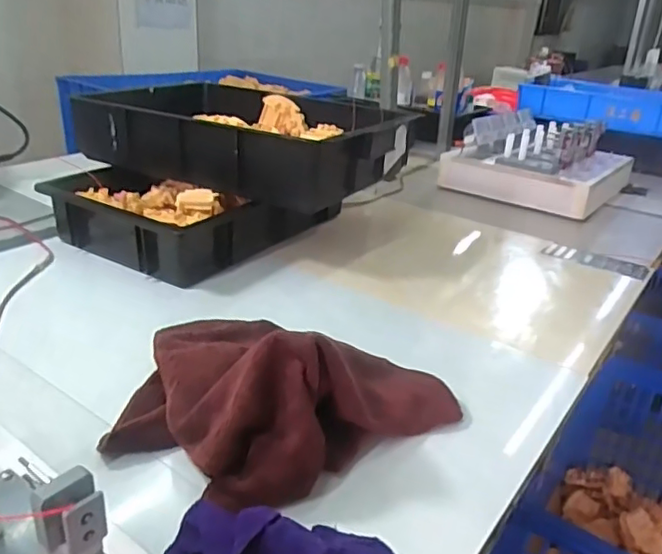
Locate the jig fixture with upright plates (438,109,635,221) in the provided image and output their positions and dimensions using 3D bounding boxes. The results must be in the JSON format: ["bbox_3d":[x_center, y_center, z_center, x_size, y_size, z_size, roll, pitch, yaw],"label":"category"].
[{"bbox_3d":[0.470,-0.264,1.323,0.296,0.134,0.387,21,30,32],"label":"jig fixture with upright plates"}]

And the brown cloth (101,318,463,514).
[{"bbox_3d":[-0.045,0.089,0.537,0.296,0.111,0.220,12,26,17],"label":"brown cloth"}]

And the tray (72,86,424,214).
[{"bbox_3d":[-0.127,-0.239,1.001,0.475,0.098,0.374,16,28,24],"label":"tray"}]

